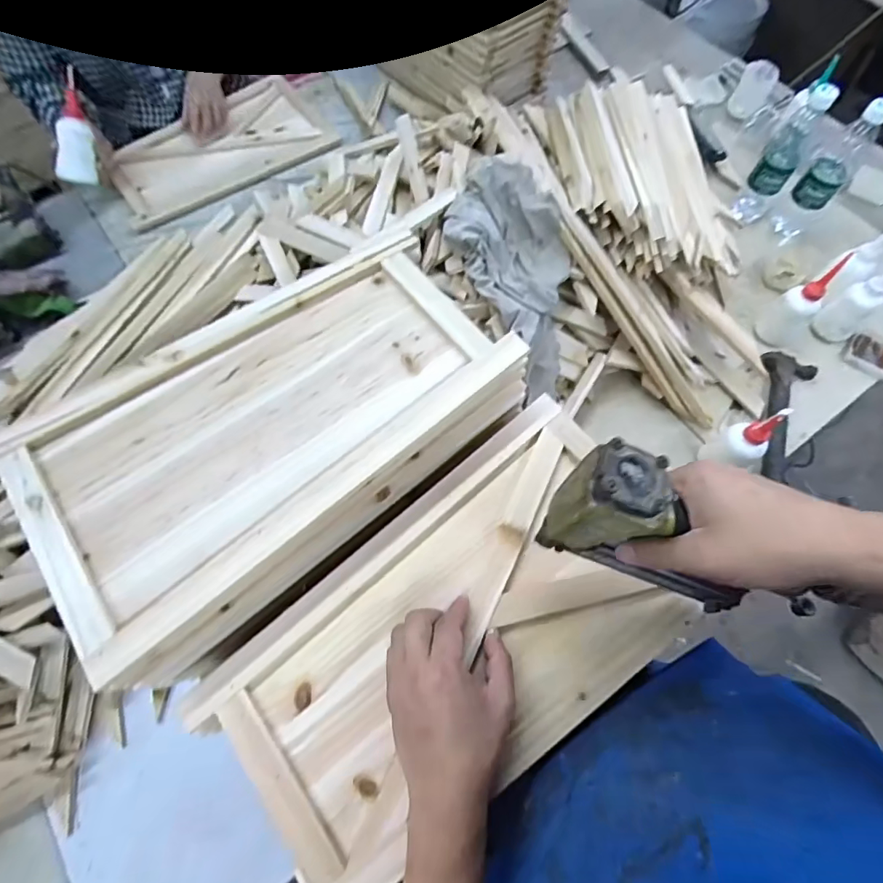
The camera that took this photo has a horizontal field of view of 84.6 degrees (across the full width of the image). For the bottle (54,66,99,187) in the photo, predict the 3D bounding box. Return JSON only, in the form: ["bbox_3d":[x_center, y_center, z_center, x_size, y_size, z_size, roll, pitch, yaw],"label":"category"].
[{"bbox_3d":[-0.642,-0.547,0.854,0.047,0.051,0.186,-5,86,-3],"label":"bottle"}]

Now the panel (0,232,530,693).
[{"bbox_3d":[-0.148,-0.010,0.494,0.452,0.096,0.264,-33,72,-13],"label":"panel"}]

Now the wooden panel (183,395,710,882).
[{"bbox_3d":[0.022,0.170,0.442,0.429,0.033,0.244,-37,73,-15],"label":"wooden panel"}]

